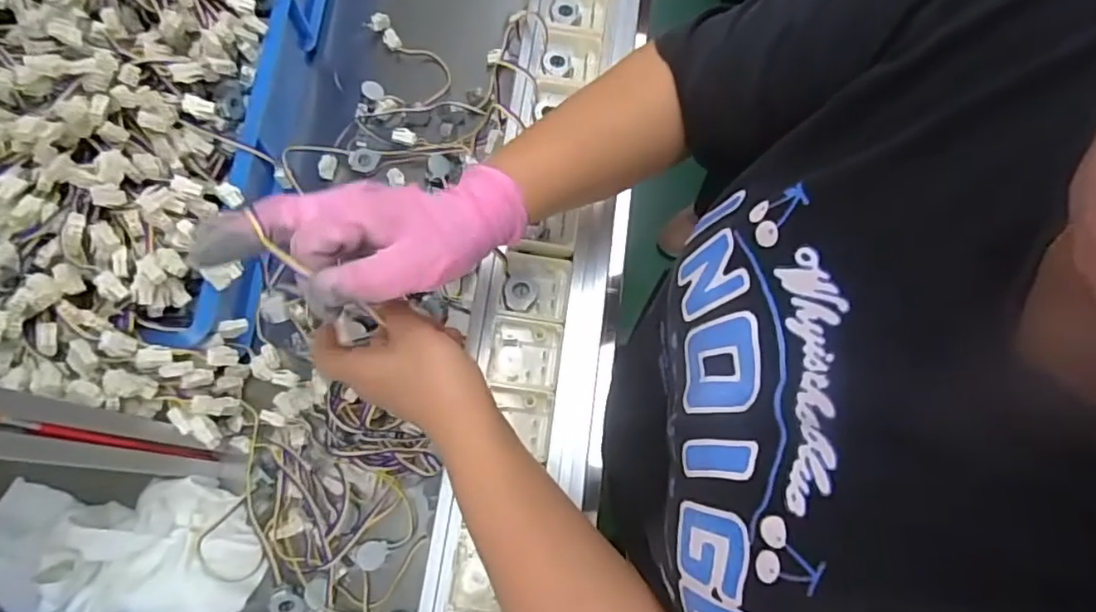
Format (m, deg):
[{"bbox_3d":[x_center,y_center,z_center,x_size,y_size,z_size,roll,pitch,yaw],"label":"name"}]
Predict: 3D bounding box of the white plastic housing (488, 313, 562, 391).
[{"bbox_3d":[-0.017,0.036,0.452,0.052,0.020,0.053,7,72,4],"label":"white plastic housing"}]

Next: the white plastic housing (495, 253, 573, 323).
[{"bbox_3d":[-0.010,-0.014,0.468,0.051,0.019,0.051,6,72,4],"label":"white plastic housing"}]

